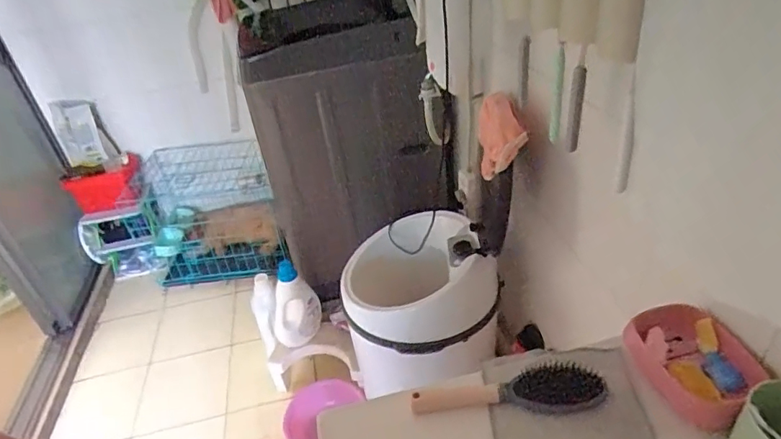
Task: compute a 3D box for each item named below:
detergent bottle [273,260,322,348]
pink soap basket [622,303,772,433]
[{"bbox_3d":[-0.317,0.277,1.593,0.160,0.271,0.109,-16,35,-11],"label":"detergent bottle"},{"bbox_3d":[0.356,0.169,0.573,0.110,0.044,0.152,-10,34,-4],"label":"pink soap basket"}]

